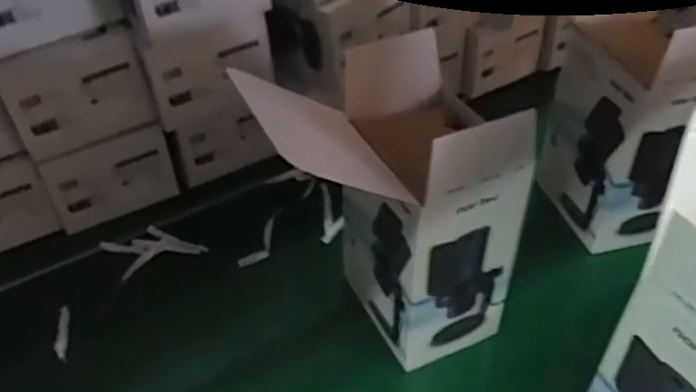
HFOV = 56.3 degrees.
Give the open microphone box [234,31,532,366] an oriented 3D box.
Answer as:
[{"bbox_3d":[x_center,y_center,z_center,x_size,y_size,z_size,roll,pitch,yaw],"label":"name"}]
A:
[{"bbox_3d":[0.037,0.011,0.611,0.208,0.290,0.158,-19,44,-16],"label":"open microphone box"}]

